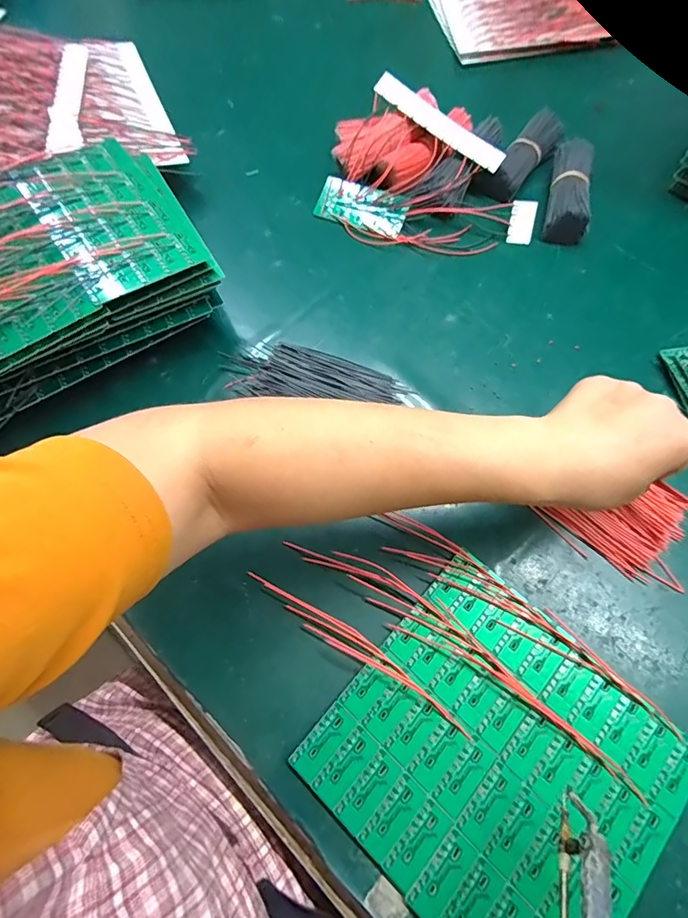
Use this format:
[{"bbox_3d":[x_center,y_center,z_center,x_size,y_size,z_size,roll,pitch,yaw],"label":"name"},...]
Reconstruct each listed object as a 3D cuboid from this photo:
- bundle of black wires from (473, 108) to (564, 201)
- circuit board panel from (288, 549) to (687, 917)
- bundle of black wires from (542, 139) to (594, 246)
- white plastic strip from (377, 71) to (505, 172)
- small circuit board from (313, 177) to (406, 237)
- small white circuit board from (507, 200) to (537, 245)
[{"bbox_3d":[0.196,-0.333,0.511,0.042,0.031,0.125,34,73,15],"label":"bundle of black wires"},{"bbox_3d":[0.100,0.195,0.302,0.197,0.004,0.188,40,72,17],"label":"circuit board panel"},{"bbox_3d":[0.239,-0.285,0.491,0.041,0.034,0.124,11,68,7],"label":"bundle of black wires"},{"bbox_3d":[0.102,-0.355,0.490,0.153,0.007,0.027,35,85,1],"label":"white plastic strip"},{"bbox_3d":[0.018,-0.275,0.507,0.100,0.005,0.043,23,95,10],"label":"small circuit board"},{"bbox_3d":[0.185,-0.245,0.480,0.025,0.041,0.004,8,24,9],"label":"small white circuit board"}]

